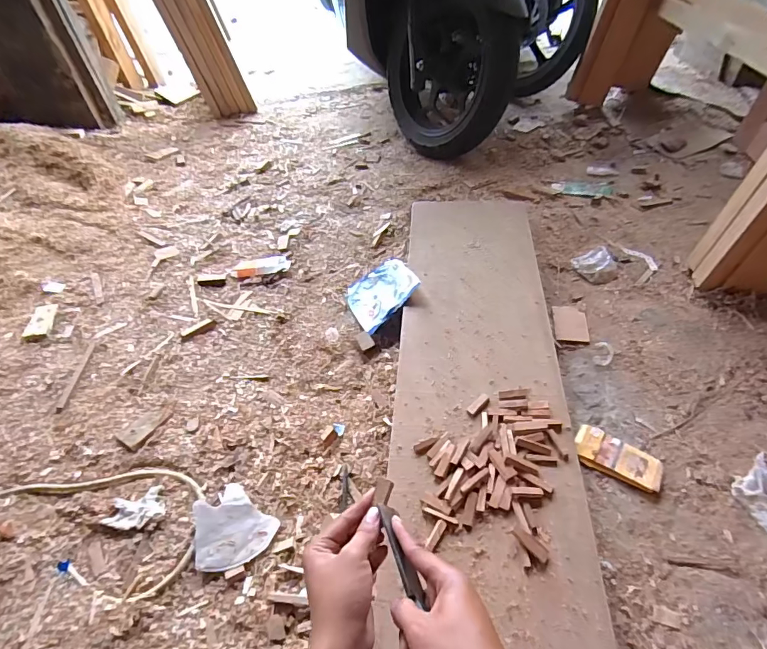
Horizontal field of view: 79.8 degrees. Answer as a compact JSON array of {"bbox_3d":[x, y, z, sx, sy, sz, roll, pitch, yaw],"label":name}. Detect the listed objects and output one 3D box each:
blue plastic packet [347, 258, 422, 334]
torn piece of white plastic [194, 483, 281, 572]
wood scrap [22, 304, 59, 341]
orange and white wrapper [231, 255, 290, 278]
[{"bbox_3d":[-0.007,-0.078,1.000,0.143,0.080,0.194,-19,47,-10],"label":"blue plastic packet"},{"bbox_3d":[-0.231,0.305,0.689,0.115,0.031,0.113,1,46,-1],"label":"torn piece of white plastic"},{"bbox_3d":[-0.769,-0.007,1.033,0.057,0.012,0.110,-4,46,-6],"label":"wood scrap"},{"bbox_3d":[-0.303,-0.144,1.138,0.140,0.012,0.072,-10,46,-2],"label":"orange and white wrapper"}]

